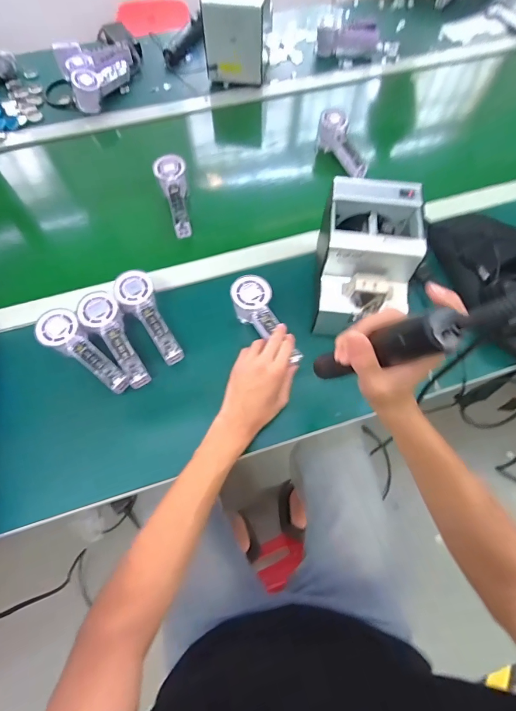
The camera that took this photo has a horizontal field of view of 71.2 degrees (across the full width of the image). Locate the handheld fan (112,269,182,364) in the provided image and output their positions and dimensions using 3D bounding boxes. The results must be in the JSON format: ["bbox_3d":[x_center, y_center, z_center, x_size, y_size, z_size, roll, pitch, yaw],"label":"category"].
[{"bbox_3d":[-0.162,-0.057,0.537,0.053,0.031,0.155,-30,83,-13],"label":"handheld fan"}]

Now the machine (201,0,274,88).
[{"bbox_3d":[-0.042,-0.730,0.800,0.126,0.144,0.158,7,65,4],"label":"machine"}]

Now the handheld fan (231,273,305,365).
[{"bbox_3d":[0.011,-0.052,0.536,0.062,0.031,0.148,-30,87,-13],"label":"handheld fan"}]

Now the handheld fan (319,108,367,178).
[{"bbox_3d":[0.165,-0.413,0.712,0.054,0.060,0.146,-15,66,-7],"label":"handheld fan"}]

